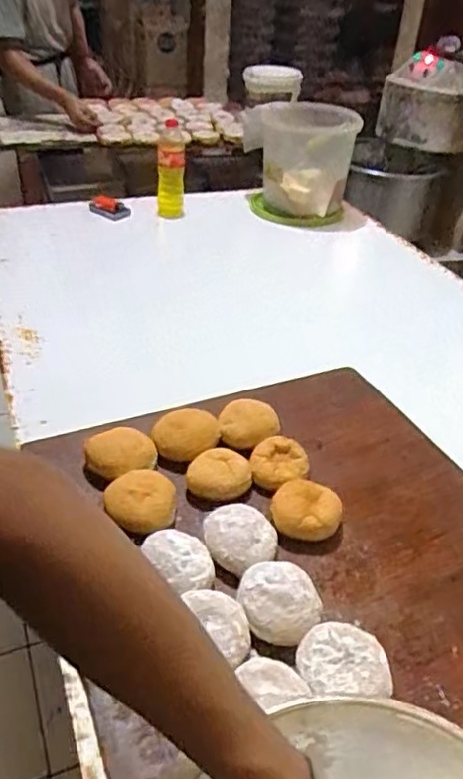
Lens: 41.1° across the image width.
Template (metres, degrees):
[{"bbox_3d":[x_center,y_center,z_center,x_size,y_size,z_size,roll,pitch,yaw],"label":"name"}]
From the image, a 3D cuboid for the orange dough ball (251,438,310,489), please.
[{"bbox_3d":[0.064,0.102,0.846,0.076,0.036,0.079,4,36,-3],"label":"orange dough ball"}]

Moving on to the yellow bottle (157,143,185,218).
[{"bbox_3d":[-0.153,-0.518,1.560,0.068,0.186,0.060,0,36,-8],"label":"yellow bottle"}]

